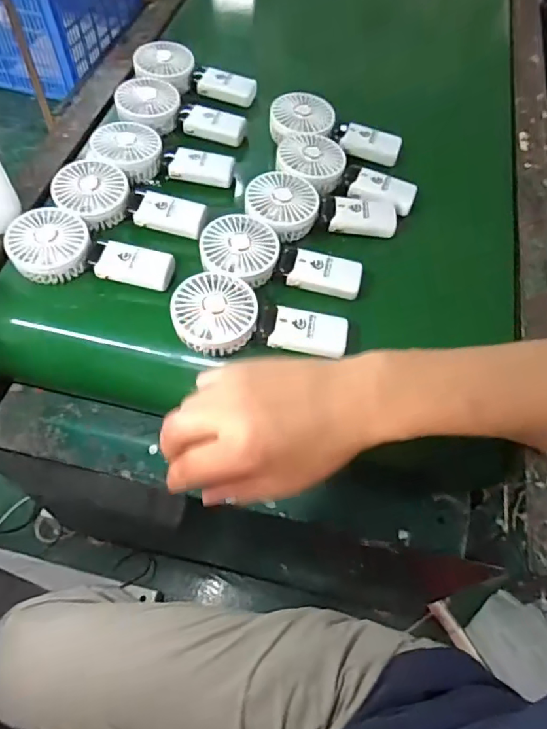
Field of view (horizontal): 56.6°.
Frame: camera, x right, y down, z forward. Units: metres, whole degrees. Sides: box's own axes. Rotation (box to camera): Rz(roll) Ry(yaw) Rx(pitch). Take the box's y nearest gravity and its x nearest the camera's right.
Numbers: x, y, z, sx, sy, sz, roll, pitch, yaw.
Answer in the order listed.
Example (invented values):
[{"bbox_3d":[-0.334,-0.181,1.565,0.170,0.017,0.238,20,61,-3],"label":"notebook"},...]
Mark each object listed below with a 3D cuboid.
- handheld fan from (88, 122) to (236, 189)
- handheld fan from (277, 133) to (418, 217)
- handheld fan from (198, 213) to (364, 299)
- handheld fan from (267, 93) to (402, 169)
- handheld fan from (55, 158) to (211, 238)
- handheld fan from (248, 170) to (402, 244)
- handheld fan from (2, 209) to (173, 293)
[{"bbox_3d":[-0.146,-0.281,0.679,0.184,0.036,0.088,1,59,-1],"label":"handheld fan"},{"bbox_3d":[0.096,-0.246,0.659,0.181,0.034,0.083,22,61,11],"label":"handheld fan"},{"bbox_3d":[0.010,-0.122,0.586,0.182,0.041,0.081,7,59,2],"label":"handheld fan"},{"bbox_3d":[0.087,-0.329,0.707,0.181,0.036,0.081,11,59,5],"label":"handheld fan"},{"bbox_3d":[-0.179,-0.194,0.626,0.187,0.040,0.085,21,60,10],"label":"handheld fan"},{"bbox_3d":[0.058,-0.195,0.630,0.186,0.040,0.090,-1,59,-3],"label":"handheld fan"},{"bbox_3d":[-0.209,-0.133,0.591,0.186,0.039,0.089,4,59,0],"label":"handheld fan"}]

